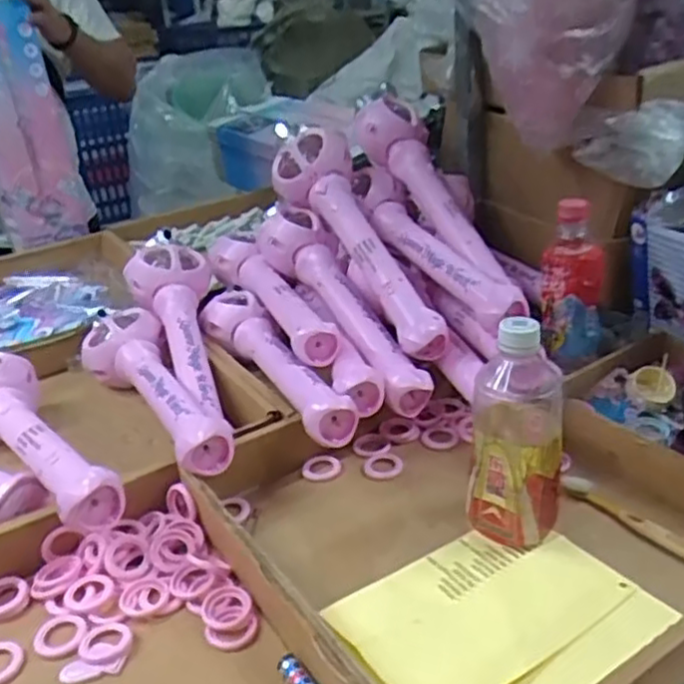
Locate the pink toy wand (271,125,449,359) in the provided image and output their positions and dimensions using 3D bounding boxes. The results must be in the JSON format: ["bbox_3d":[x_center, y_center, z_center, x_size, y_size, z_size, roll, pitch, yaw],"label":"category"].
[{"bbox_3d":[0.022,-0.116,0.805,0.084,0.079,0.333,-17,57,-23],"label":"pink toy wand"}]

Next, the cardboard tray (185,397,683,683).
[{"bbox_3d":[0.115,0.142,0.587,0.376,0.059,0.369,-19,32,-26],"label":"cardboard tray"}]

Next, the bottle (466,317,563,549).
[{"bbox_3d":[0.140,0.069,0.570,0.069,0.185,0.078,3,29,13],"label":"bottle"}]

